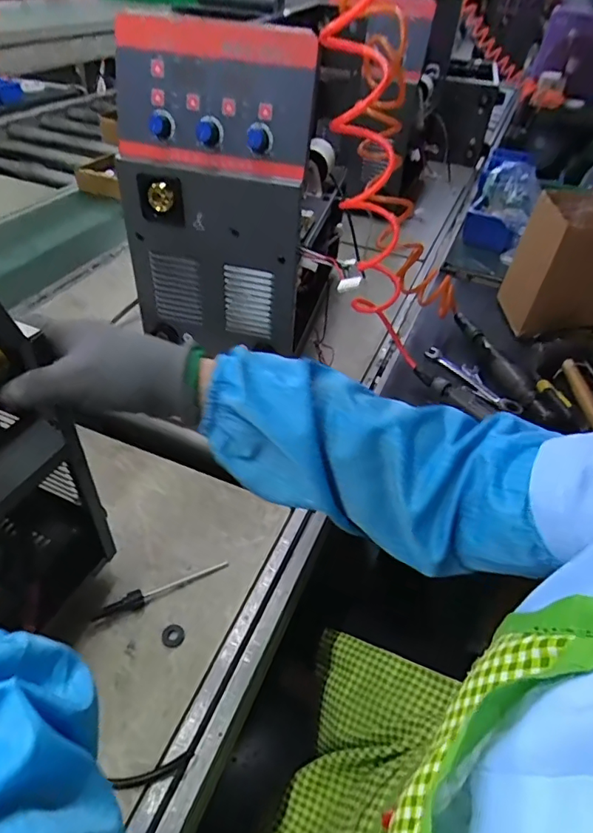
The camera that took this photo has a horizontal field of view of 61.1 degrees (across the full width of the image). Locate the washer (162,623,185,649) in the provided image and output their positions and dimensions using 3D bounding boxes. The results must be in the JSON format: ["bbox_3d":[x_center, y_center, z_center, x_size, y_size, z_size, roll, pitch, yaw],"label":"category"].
[{"bbox_3d":[-0.125,0.222,0.510,0.023,0.006,0.022,3,43,-2],"label":"washer"}]

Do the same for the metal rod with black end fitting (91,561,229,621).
[{"bbox_3d":[-0.142,0.186,0.541,0.145,0.015,0.017,-15,46,-20],"label":"metal rod with black end fitting"}]

